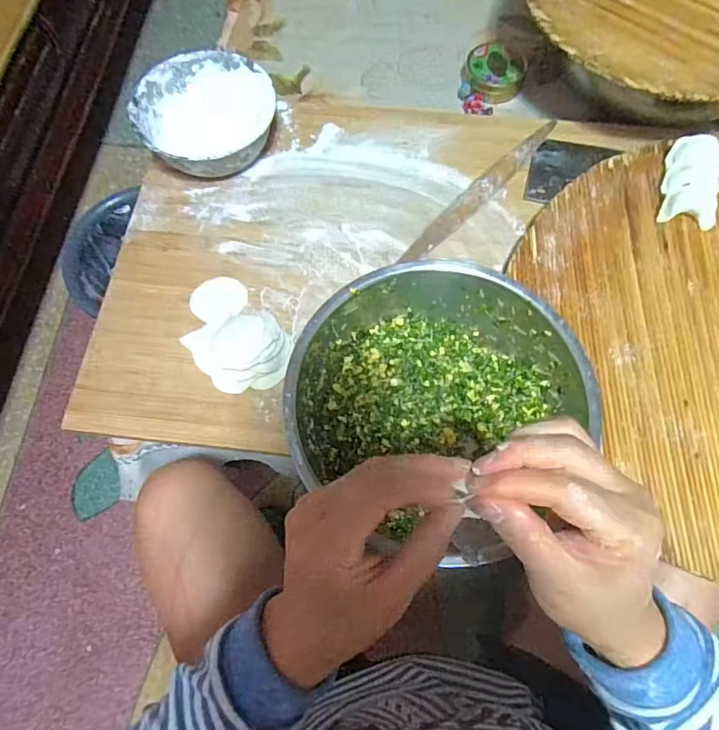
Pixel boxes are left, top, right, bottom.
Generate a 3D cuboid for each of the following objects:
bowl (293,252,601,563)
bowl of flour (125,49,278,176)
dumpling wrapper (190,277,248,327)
[{"bbox_3d":[0.062,0.027,0.426,0.233,0.079,0.216,0,71,1],"label":"bowl"},{"bbox_3d":[-0.185,-0.289,0.586,0.142,0.066,0.155,0,69,1],"label":"bowl of flour"},{"bbox_3d":[-0.151,-0.071,0.527,0.057,0.004,0.055,0,64,0],"label":"dumpling wrapper"}]

